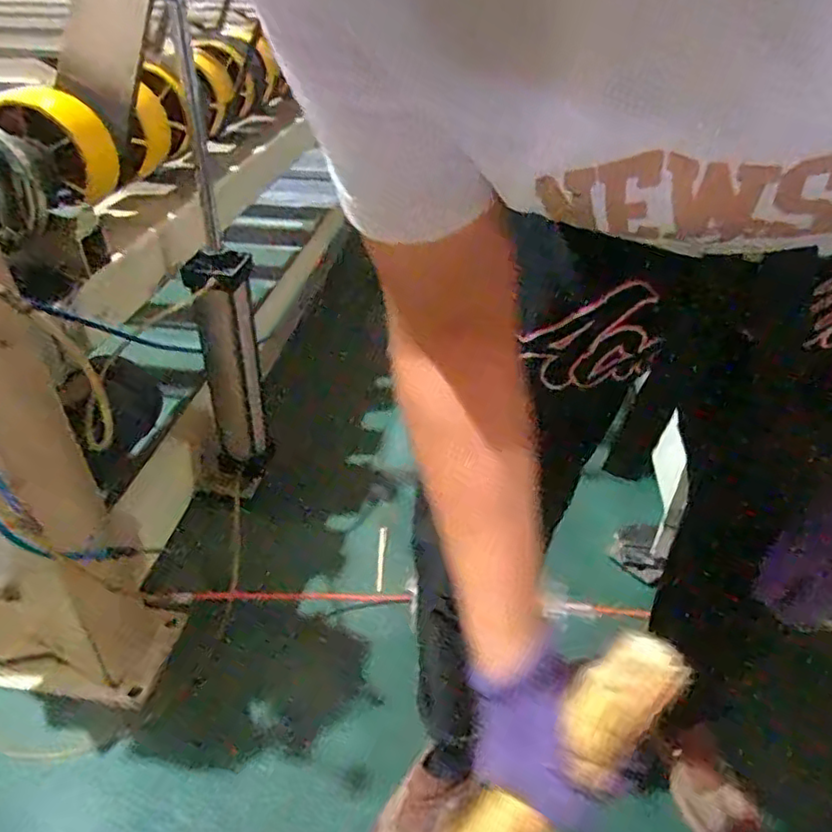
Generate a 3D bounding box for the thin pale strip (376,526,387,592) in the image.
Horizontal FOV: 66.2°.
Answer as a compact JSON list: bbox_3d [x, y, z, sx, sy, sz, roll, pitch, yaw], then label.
[{"bbox_3d":[-0.069,0.282,1.272,0.015,0.016,0.155,1,35,1],"label":"thin pale strip"}]

